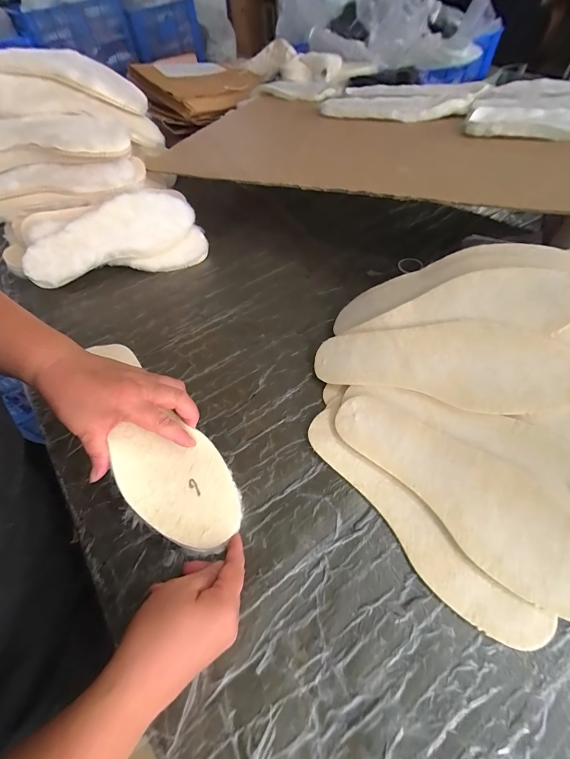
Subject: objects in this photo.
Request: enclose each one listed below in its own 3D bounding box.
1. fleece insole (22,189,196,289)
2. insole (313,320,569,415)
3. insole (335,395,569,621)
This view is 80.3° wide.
[{"bbox_3d":[-0.289,-0.241,0.561,0.274,0.097,0.029,-24,12,-10],"label":"fleece insole"},{"bbox_3d":[0.162,-0.021,0.386,0.267,0.010,0.091,11,90,29],"label":"insole"},{"bbox_3d":[0.171,0.101,0.338,0.090,0.009,0.266,-45,59,-5],"label":"insole"}]

